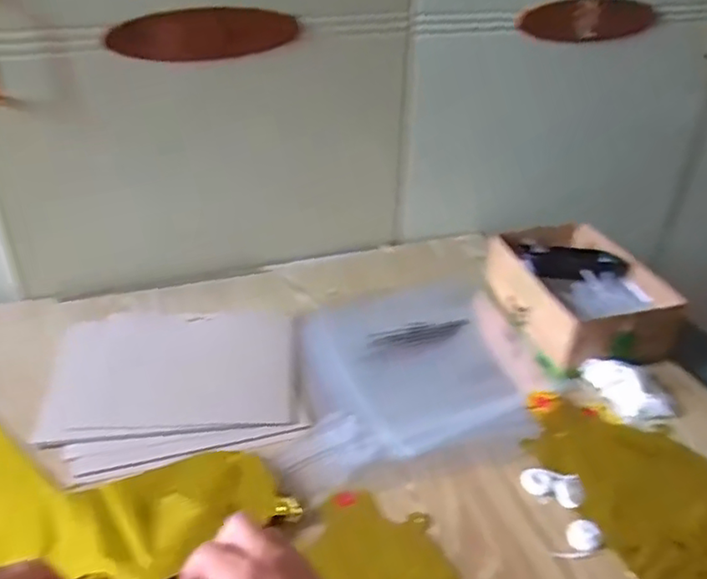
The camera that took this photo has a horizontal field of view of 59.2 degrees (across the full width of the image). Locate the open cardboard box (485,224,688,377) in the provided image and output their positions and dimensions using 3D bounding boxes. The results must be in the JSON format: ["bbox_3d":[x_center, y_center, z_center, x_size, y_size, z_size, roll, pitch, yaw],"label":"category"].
[{"bbox_3d":[0.237,-0.001,0.679,0.131,0.068,0.203,-7,34,-13],"label":"open cardboard box"}]

